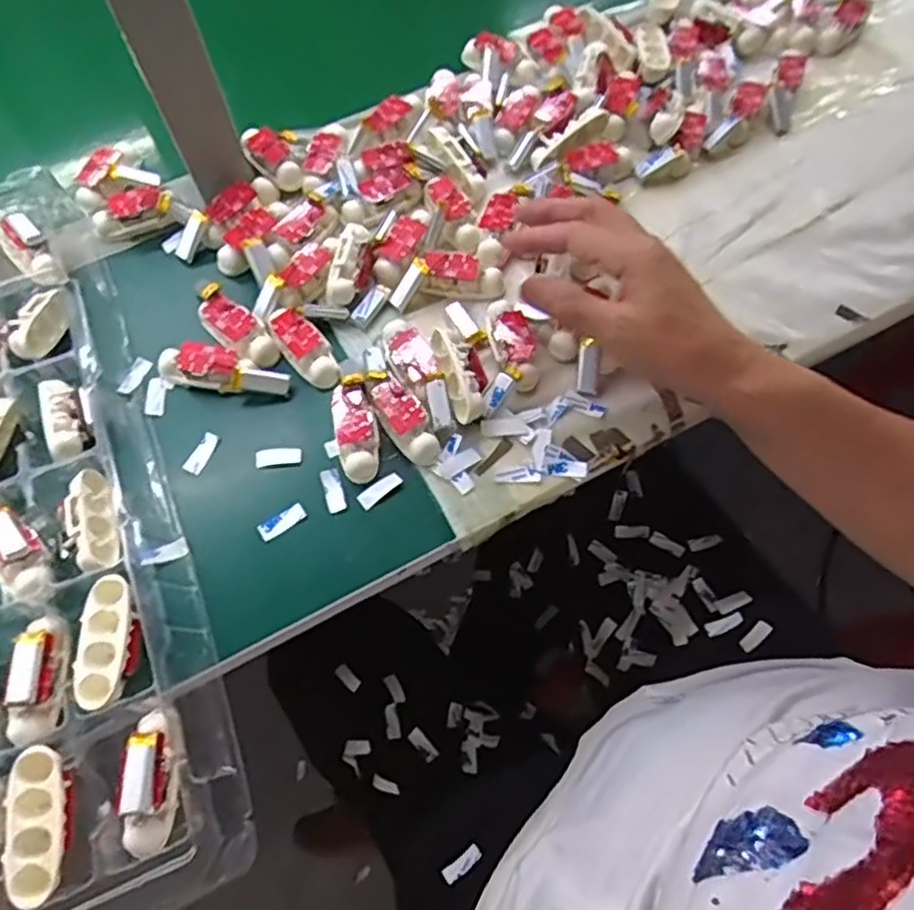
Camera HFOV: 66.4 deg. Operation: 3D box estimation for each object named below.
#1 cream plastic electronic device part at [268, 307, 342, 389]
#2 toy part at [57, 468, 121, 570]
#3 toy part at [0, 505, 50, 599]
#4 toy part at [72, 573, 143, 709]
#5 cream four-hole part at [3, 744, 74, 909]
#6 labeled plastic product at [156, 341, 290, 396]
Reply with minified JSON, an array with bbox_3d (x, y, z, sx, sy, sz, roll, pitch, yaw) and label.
[{"bbox_3d":[-0.099,-0.071,0.447,0.024,0.021,0.068,-37,70,-16],"label":"cream plastic electronic device part"},{"bbox_3d":[-0.204,0.037,0.390,0.022,0.023,0.063,-23,66,-10],"label":"toy part"},{"bbox_3d":[-0.238,0.054,0.377,0.051,0.022,0.029,39,71,17],"label":"toy part"},{"bbox_3d":[-0.177,0.096,0.360,0.028,0.017,0.062,-4,65,-1],"label":"toy part"},{"bbox_3d":[-0.193,0.171,0.324,0.024,0.021,0.064,-8,65,-3],"label":"cream four-hole part"},{"bbox_3d":[-0.146,-0.054,0.434,0.084,0.017,0.023,11,65,6],"label":"labeled plastic product"}]

